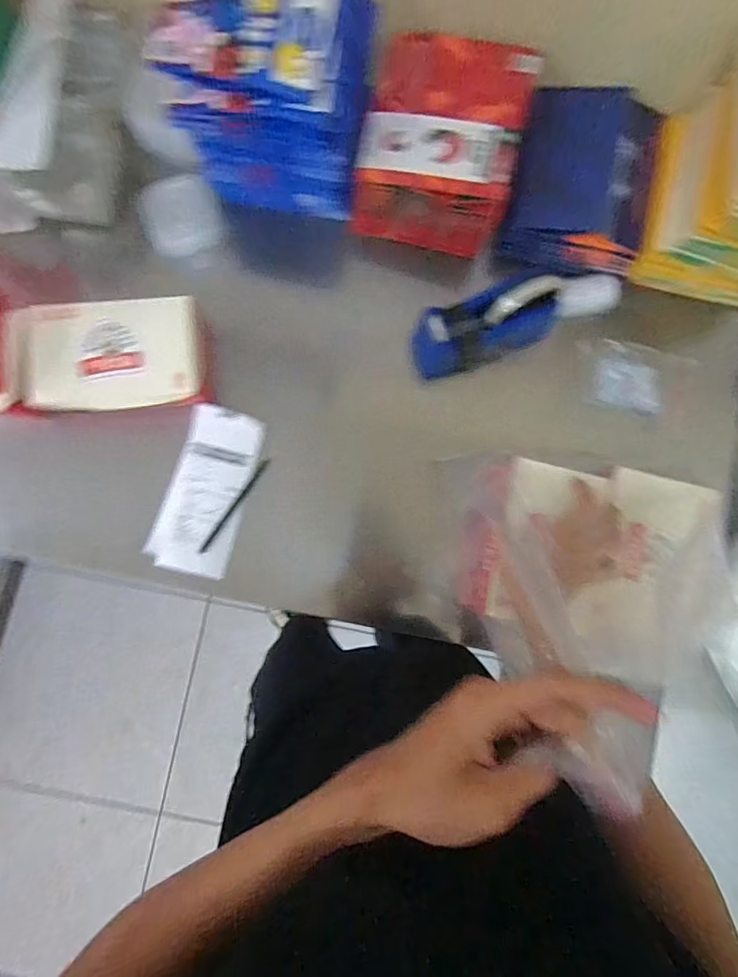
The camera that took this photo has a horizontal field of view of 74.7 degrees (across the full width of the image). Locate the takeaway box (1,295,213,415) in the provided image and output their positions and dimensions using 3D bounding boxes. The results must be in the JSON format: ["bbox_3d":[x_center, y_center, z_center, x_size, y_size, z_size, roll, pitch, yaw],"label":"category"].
[{"bbox_3d":[-0.291,-0.145,0.552,0.213,0.070,0.115,-5,86,-3],"label":"takeaway box"}]

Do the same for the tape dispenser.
[{"bbox_3d":[0.149,-0.193,0.548,0.196,0.076,0.067,-18,87,-3],"label":"tape dispenser"}]

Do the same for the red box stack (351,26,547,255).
[{"bbox_3d":[0.084,-0.405,0.576,0.172,0.117,0.182,12,86,-2],"label":"red box stack"}]

